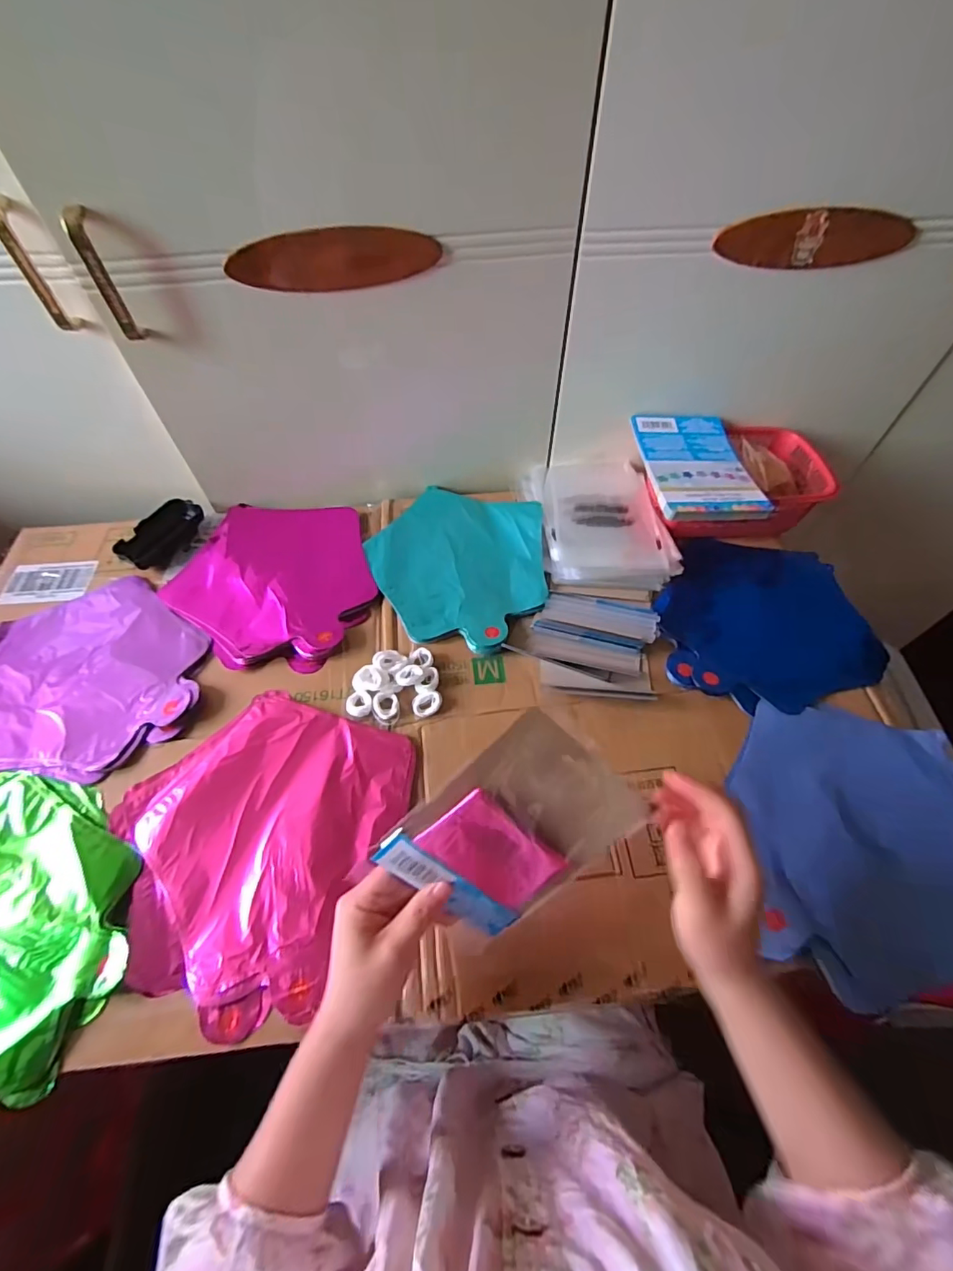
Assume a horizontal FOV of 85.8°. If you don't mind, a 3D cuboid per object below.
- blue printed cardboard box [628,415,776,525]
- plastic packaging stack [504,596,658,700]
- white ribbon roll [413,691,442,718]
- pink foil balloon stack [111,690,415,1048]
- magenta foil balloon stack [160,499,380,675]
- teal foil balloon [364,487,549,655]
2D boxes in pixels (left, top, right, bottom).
[{"bbox_3d":[0.252,-0.200,0.589,0.114,0.019,0.182,-1,57,-1],"label":"blue printed cardboard box"},{"bbox_3d":[0.121,0.008,0.543,0.134,0.026,0.111,10,57,6],"label":"plastic packaging stack"},{"bbox_3d":[-0.049,0.069,0.511,0.029,0.012,0.023,-8,57,-6],"label":"white ribbon roll"},{"bbox_3d":[-0.195,0.169,0.444,0.223,0.009,0.244,19,59,12],"label":"pink foil balloon stack"},{"bbox_3d":[-0.230,-0.073,0.609,0.229,0.018,0.239,18,58,11],"label":"magenta foil balloon stack"},{"bbox_3d":[-0.022,-0.093,0.613,0.207,0.016,0.233,9,57,6],"label":"teal foil balloon"}]

